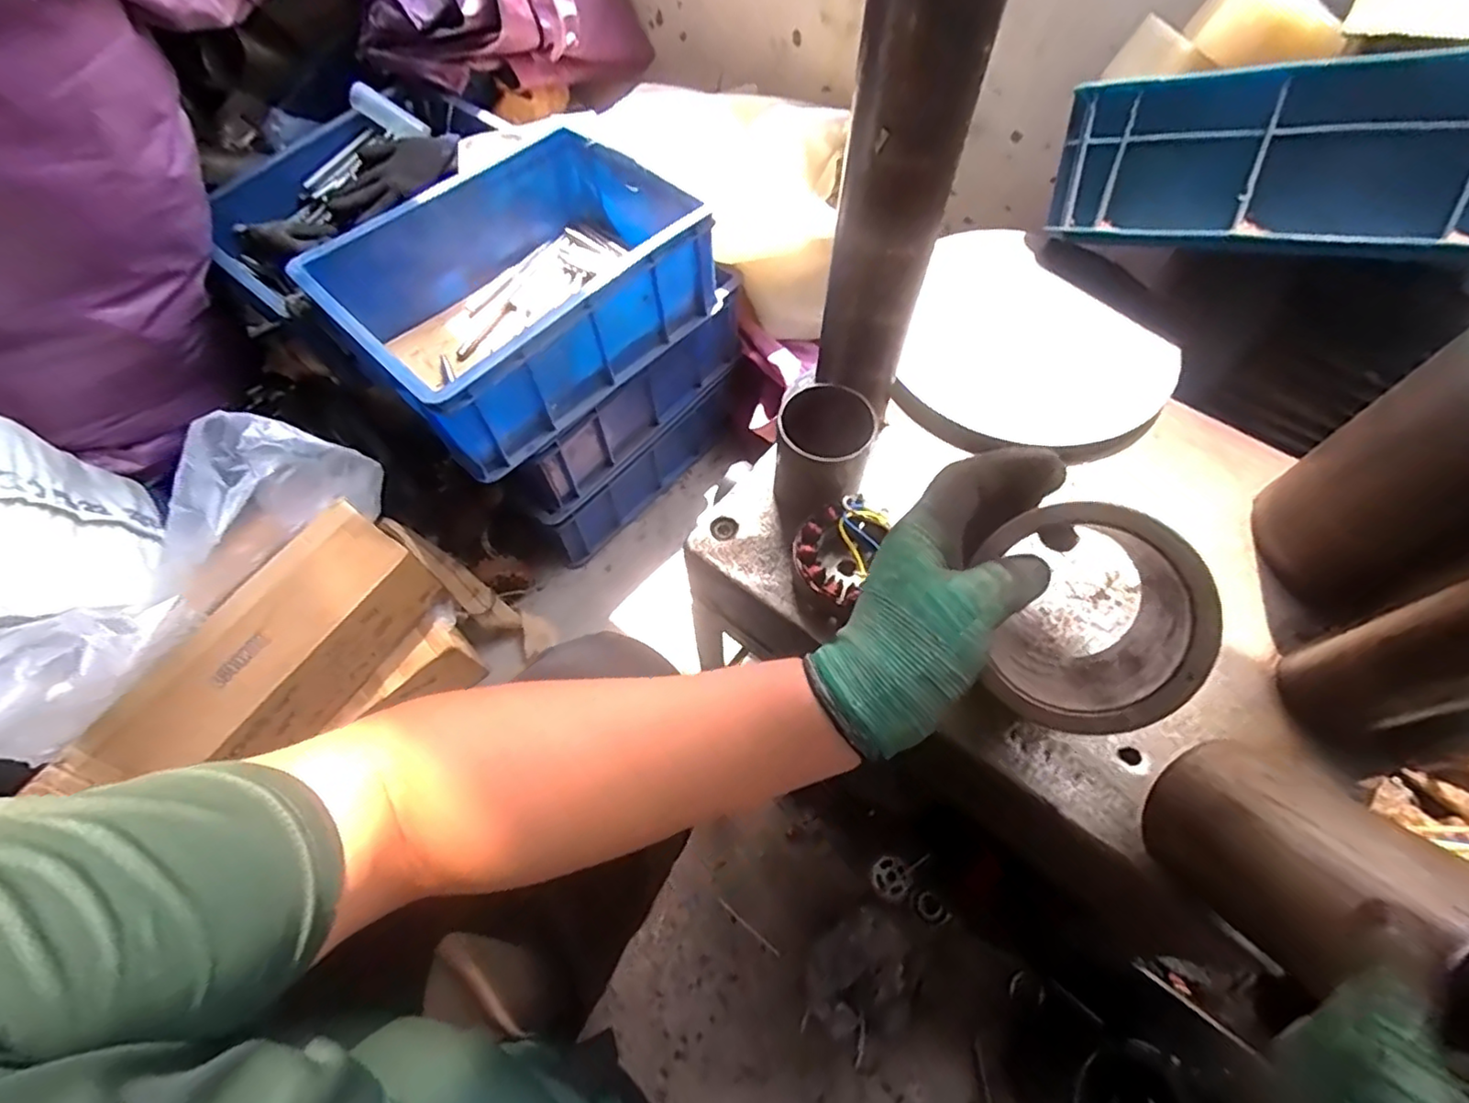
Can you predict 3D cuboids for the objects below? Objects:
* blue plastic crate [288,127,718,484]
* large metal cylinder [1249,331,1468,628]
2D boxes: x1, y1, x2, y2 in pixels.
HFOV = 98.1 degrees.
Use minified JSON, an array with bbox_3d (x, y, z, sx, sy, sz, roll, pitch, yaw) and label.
[{"bbox_3d":[-0.250,-0.319,0.767,0.284,0.145,0.395,40,69,19],"label":"blue plastic crate"},{"bbox_3d":[0.466,-0.050,0.416,0.121,0.188,0.110,0,62,1],"label":"large metal cylinder"}]

